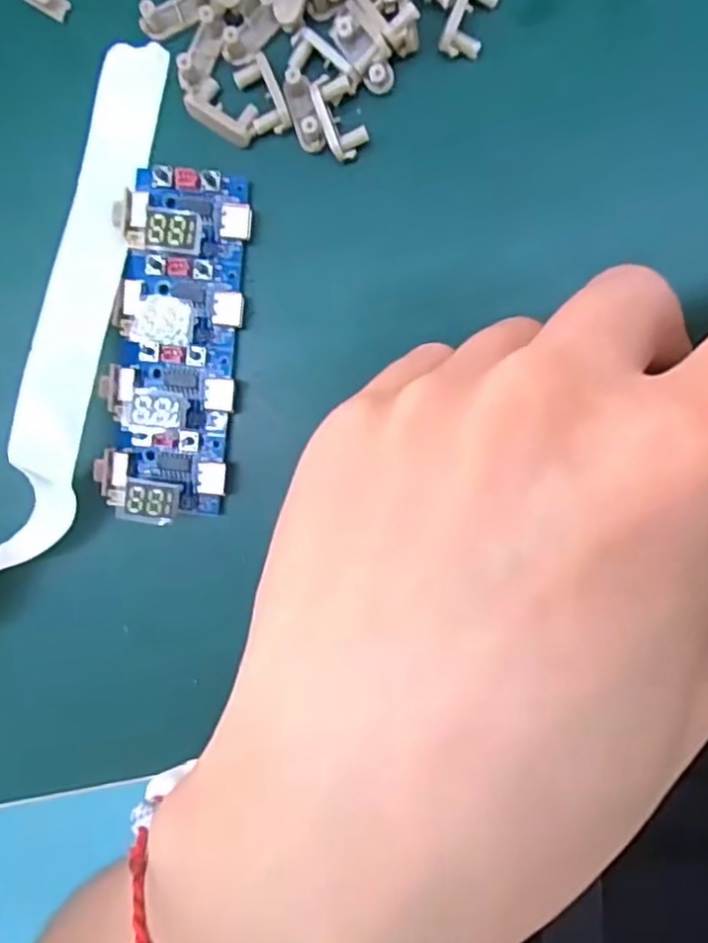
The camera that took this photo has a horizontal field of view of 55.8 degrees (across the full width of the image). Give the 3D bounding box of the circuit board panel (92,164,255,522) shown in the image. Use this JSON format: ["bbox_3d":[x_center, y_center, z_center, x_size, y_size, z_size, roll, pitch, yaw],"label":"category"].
[{"bbox_3d":[-0.046,-0.031,0.168,0.032,0.012,0.085,5,94,-4],"label":"circuit board panel"}]

